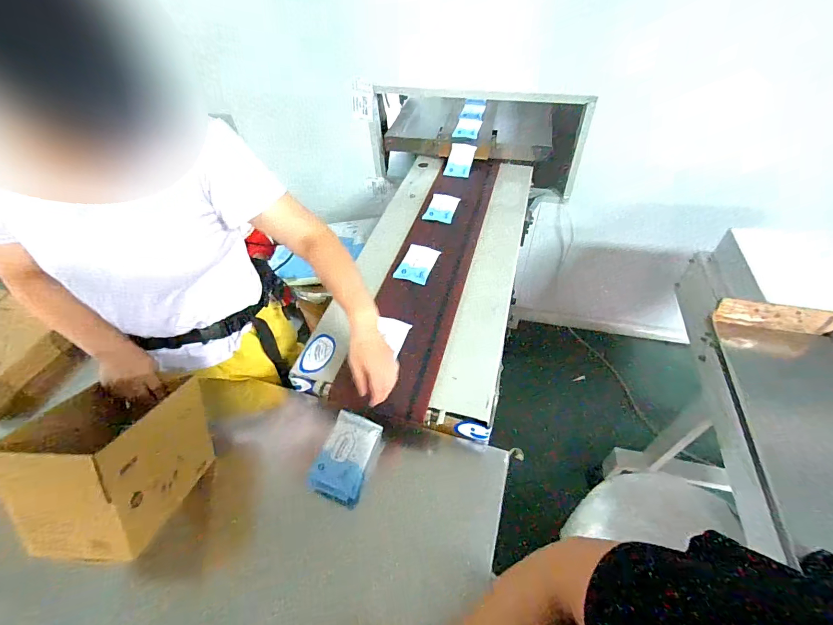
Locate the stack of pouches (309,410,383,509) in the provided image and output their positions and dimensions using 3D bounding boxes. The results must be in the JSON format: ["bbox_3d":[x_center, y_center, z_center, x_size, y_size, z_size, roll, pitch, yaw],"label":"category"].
[{"bbox_3d":[-0.130,0.269,0.691,0.099,0.033,0.151,20,72,3],"label":"stack of pouches"}]

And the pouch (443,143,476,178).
[{"bbox_3d":[0.163,-0.563,1.370,0.091,0.032,0.180,14,55,2],"label":"pouch"}]

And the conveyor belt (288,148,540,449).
[{"bbox_3d":[0.073,-0.176,1.067,0.426,0.114,1.066,11,51,12],"label":"conveyor belt"}]

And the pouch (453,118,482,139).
[{"bbox_3d":[0.199,-0.710,1.438,0.094,0.013,0.119,10,59,18],"label":"pouch"}]

